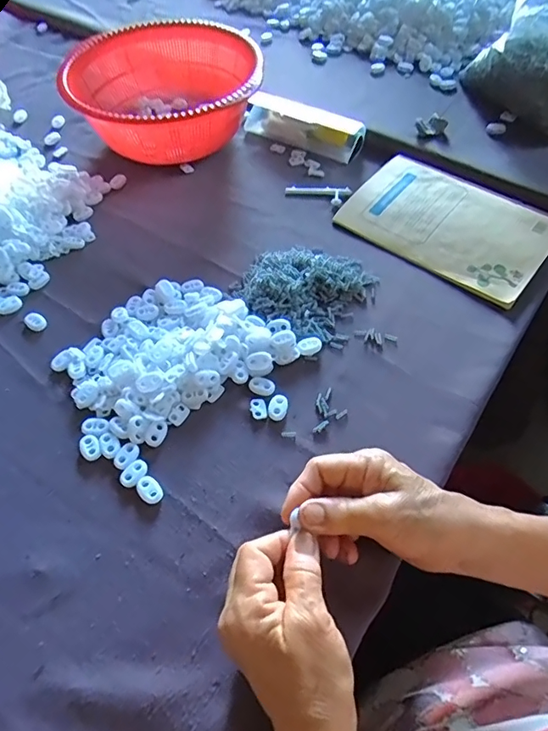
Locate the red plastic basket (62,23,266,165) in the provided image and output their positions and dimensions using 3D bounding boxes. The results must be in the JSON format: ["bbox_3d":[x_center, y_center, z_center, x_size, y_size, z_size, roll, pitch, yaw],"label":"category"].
[{"bbox_3d":[-0.129,-0.338,0.617,0.218,0.088,0.244,2,55,3],"label":"red plastic basket"}]

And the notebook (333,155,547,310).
[{"bbox_3d":[0.188,-0.157,0.528,0.206,0.014,0.142,35,63,23],"label":"notebook"}]

